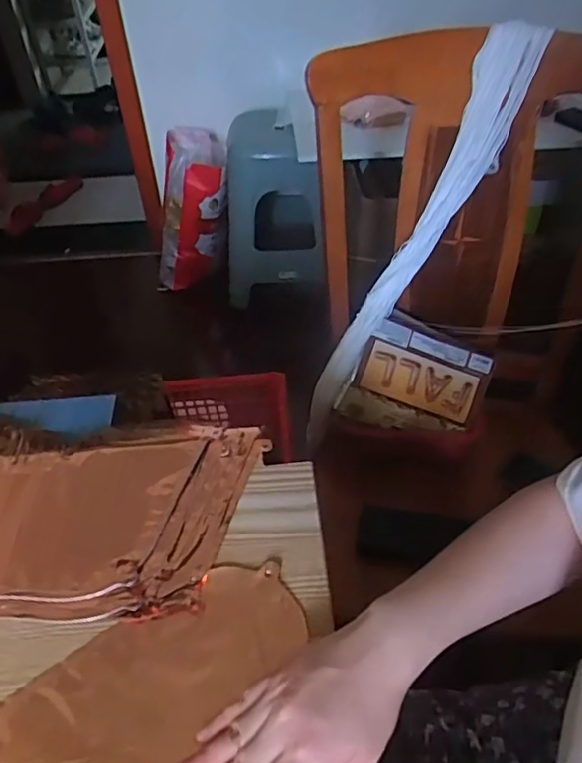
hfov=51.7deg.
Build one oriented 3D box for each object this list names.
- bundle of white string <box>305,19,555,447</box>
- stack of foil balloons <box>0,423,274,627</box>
[{"bbox_3d":[0.181,-0.197,0.890,0.074,0.670,0.050,36,13,33],"label":"bundle of white string"},{"bbox_3d":[-0.262,0.105,0.496,0.457,0.022,0.200,-4,44,-1],"label":"stack of foil balloons"}]

